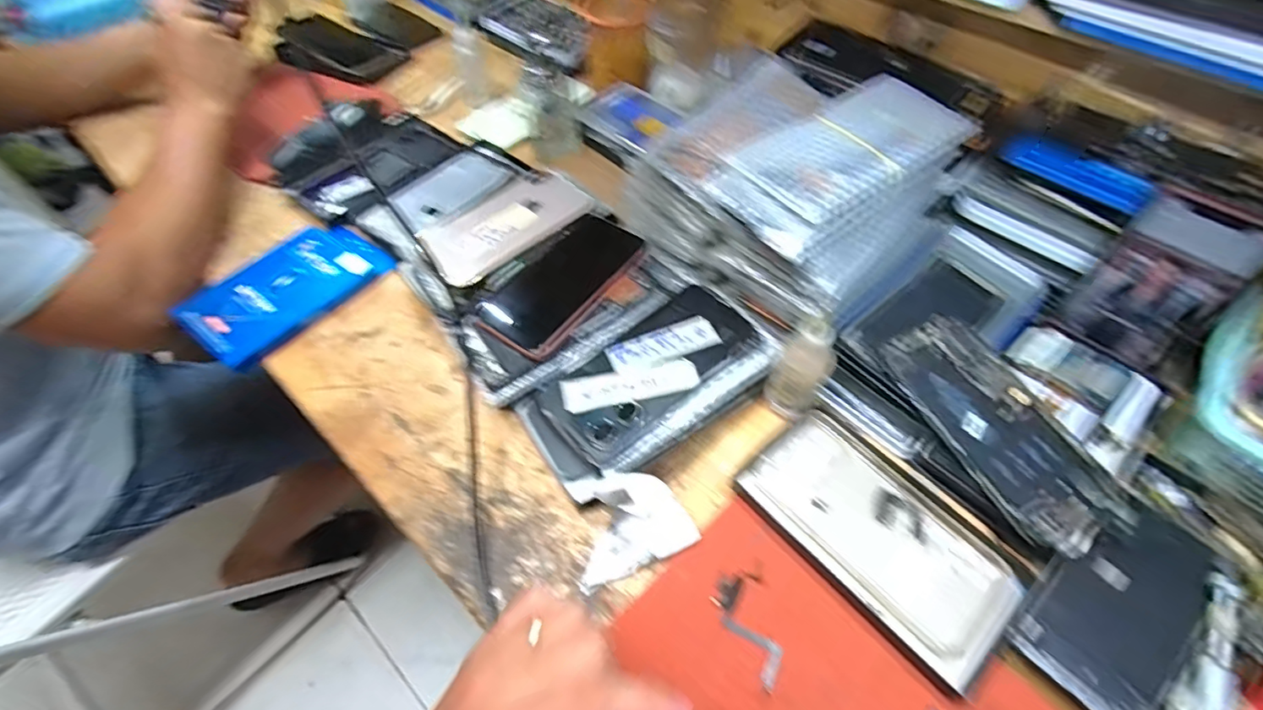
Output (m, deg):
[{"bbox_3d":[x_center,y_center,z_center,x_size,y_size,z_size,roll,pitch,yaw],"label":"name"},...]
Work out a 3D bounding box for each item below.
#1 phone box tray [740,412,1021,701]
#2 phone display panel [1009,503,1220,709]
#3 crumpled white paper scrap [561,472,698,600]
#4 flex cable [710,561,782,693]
[{"bbox_3d":[0.167,0.120,0.380,0.096,0.015,0.174,-36,61,-22],"label":"phone box tray"},{"bbox_3d":[0.298,0.147,0.336,0.146,0.009,0.067,-37,56,-21],"label":"phone display panel"},{"bbox_3d":[-0.007,0.106,0.373,0.079,0.026,0.071,-21,57,-13],"label":"crumpled white paper scrap"},{"bbox_3d":[0.076,0.165,0.339,0.037,0.004,0.065,-17,56,-11],"label":"flex cable"}]

